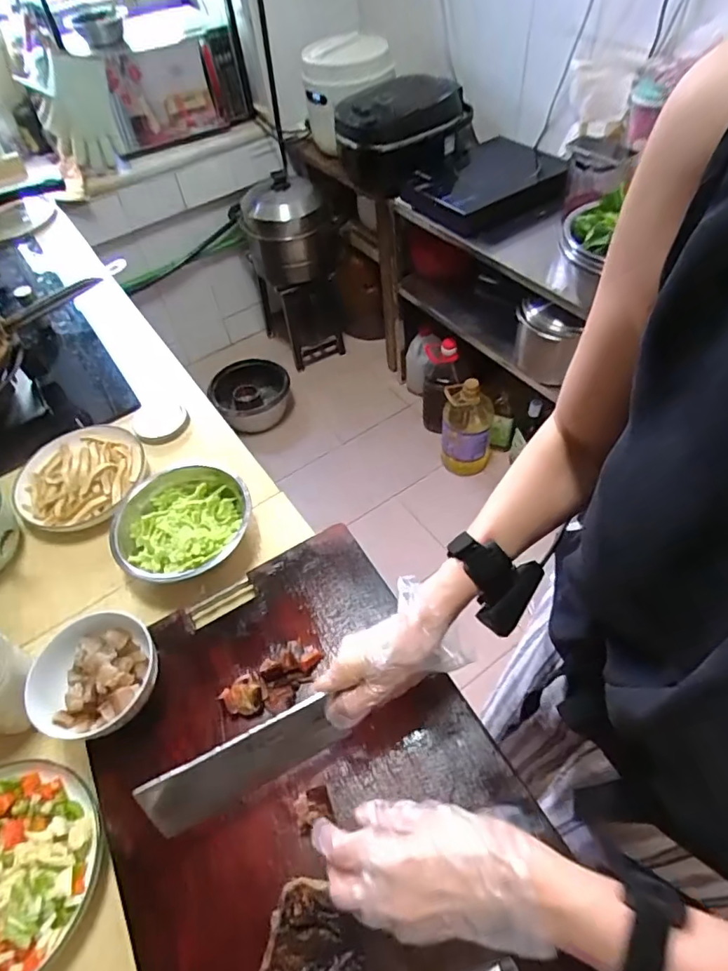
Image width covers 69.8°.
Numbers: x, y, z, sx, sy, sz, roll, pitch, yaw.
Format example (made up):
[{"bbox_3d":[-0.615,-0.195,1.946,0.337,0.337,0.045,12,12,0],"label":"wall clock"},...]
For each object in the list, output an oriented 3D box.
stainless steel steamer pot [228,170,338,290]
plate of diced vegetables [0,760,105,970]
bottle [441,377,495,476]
[{"bbox_3d":[-0.260,-0.835,1.691,0.264,0.301,0.300,-21,54,-12],"label":"stainless steel steamer pot"},{"bbox_3d":[-0.333,0.348,0.467,0.165,0.041,0.173,-2,52,3],"label":"plate of diced vegetables"},{"bbox_3d":[0.315,-0.184,1.584,0.148,0.332,0.160,8,54,10],"label":"bottle"}]

